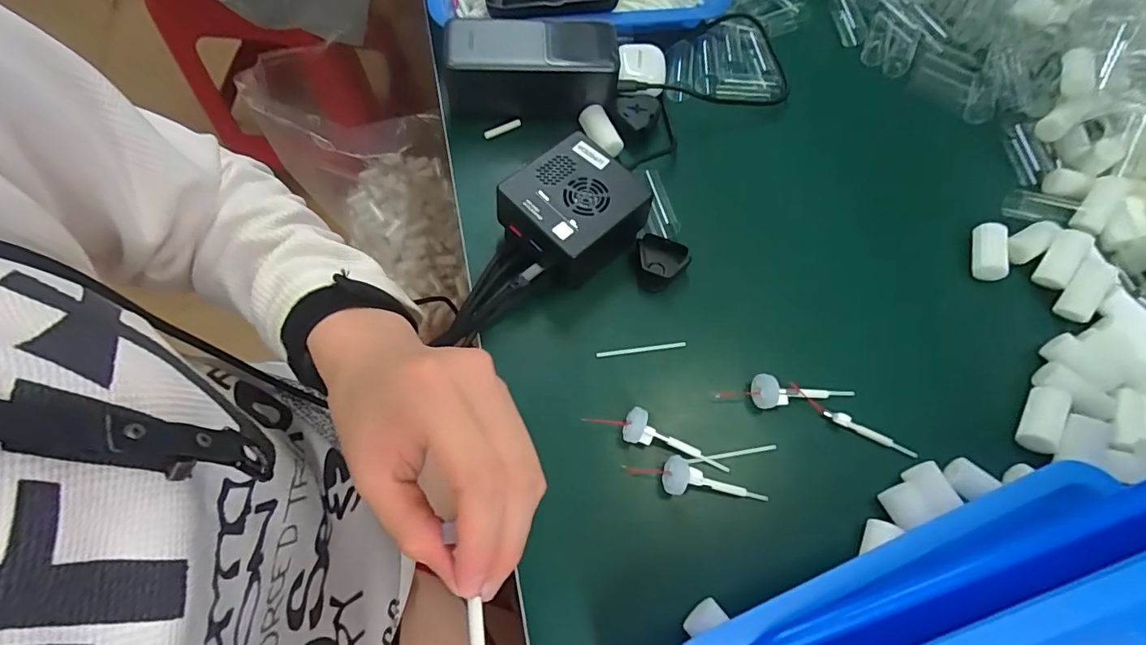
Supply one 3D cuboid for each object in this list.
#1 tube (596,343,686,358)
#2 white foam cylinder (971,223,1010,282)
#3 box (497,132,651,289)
[{"bbox_3d":[0.045,0.018,0.338,0.060,0.005,0.004,-7,67,-7],"label":"tube"},{"bbox_3d":[0.307,-0.053,0.378,0.021,0.016,0.042,6,81,3],"label":"white foam cylinder"},{"bbox_3d":[0.000,-0.073,0.348,0.082,0.048,0.075,-39,74,-18],"label":"box"}]

